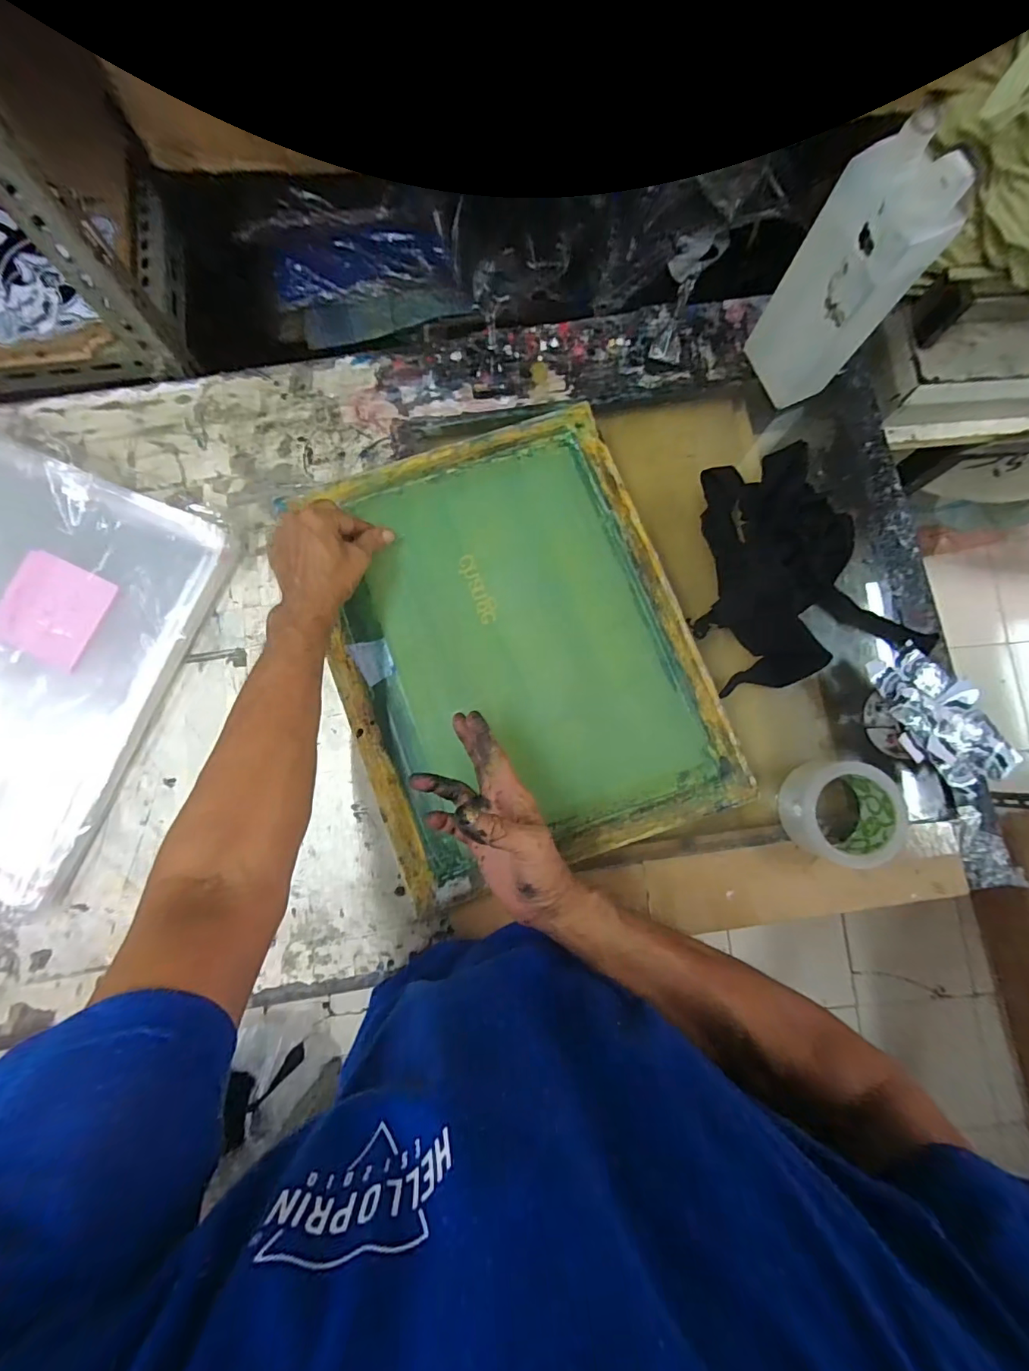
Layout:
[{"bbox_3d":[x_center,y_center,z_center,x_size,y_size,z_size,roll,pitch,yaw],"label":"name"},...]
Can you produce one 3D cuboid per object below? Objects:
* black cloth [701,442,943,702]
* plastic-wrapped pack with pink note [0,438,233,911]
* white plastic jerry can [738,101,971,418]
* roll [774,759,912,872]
[{"bbox_3d":[0.301,-0.136,0.526,0.220,0.045,0.248,-17,83,-1],"label":"black cloth"},{"bbox_3d":[-0.546,-0.030,0.518,0.330,0.056,0.438,22,85,4],"label":"plastic-wrapped pack with pink note"},{"bbox_3d":[0.314,-0.386,0.467,0.062,0.216,0.093,-21,84,-1],"label":"white plastic jerry can"},{"bbox_3d":[0.333,0.130,0.486,0.106,0.048,0.100,15,84,2],"label":"roll"}]

